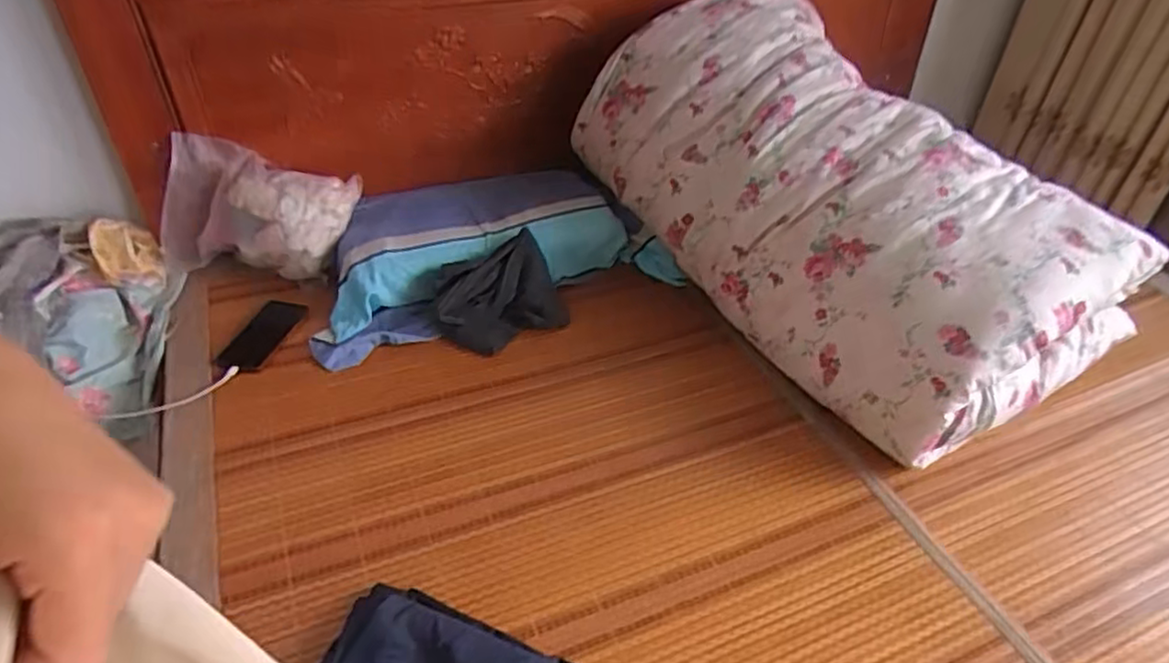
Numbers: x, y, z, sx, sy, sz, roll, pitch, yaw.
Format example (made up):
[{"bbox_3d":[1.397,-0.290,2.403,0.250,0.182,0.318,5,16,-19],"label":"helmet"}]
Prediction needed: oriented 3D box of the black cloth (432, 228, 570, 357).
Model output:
[{"bbox_3d":[-0.149,-0.066,1.182,0.219,0.115,0.152,-20,44,-24],"label":"black cloth"}]

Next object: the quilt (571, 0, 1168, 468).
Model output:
[{"bbox_3d":[0.403,-0.251,1.161,0.443,0.374,0.884,-23,45,-27],"label":"quilt"}]

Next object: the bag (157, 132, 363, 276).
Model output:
[{"bbox_3d":[-0.587,-0.220,1.222,0.338,0.210,0.125,5,40,3],"label":"bag"}]

